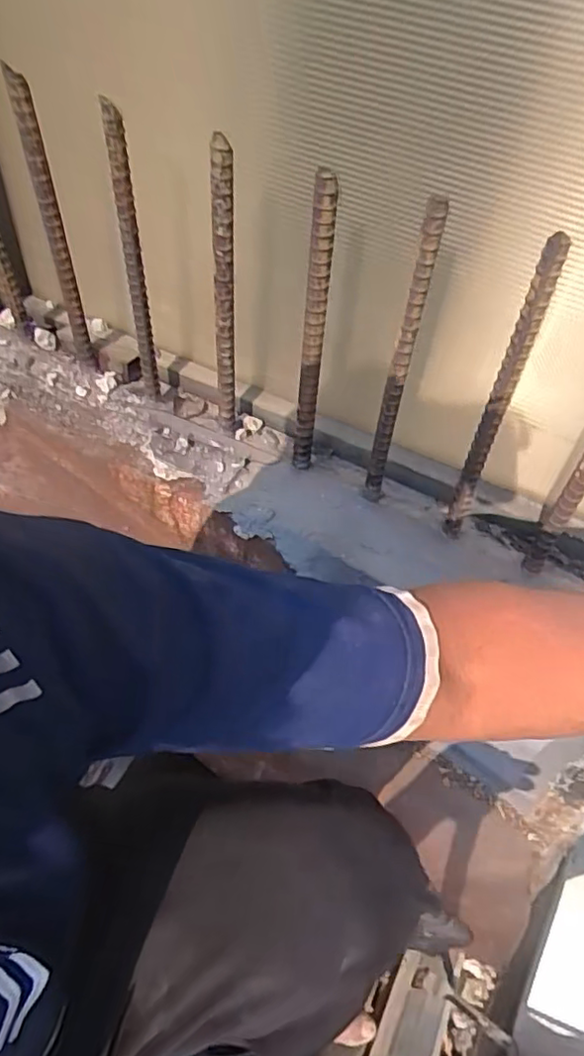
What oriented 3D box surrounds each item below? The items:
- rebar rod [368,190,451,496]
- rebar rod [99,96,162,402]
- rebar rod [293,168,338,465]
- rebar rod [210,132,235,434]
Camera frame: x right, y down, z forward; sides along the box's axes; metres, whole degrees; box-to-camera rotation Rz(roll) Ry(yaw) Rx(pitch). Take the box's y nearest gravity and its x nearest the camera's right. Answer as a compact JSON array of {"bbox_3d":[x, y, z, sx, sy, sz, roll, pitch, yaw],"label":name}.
[{"bbox_3d":[0.104,-0.142,0.614,0.018,0.346,0.017,15,50,8],"label":"rebar rod"},{"bbox_3d":[-0.172,-0.276,0.683,0.022,0.327,0.022,-8,52,-12],"label":"rebar rod"},{"bbox_3d":[0.020,-0.175,0.638,0.025,0.347,0.017,4,51,-2],"label":"rebar rod"},{"bbox_3d":[-0.070,-0.229,0.653,0.021,0.322,0.014,-8,52,-12],"label":"rebar rod"}]

